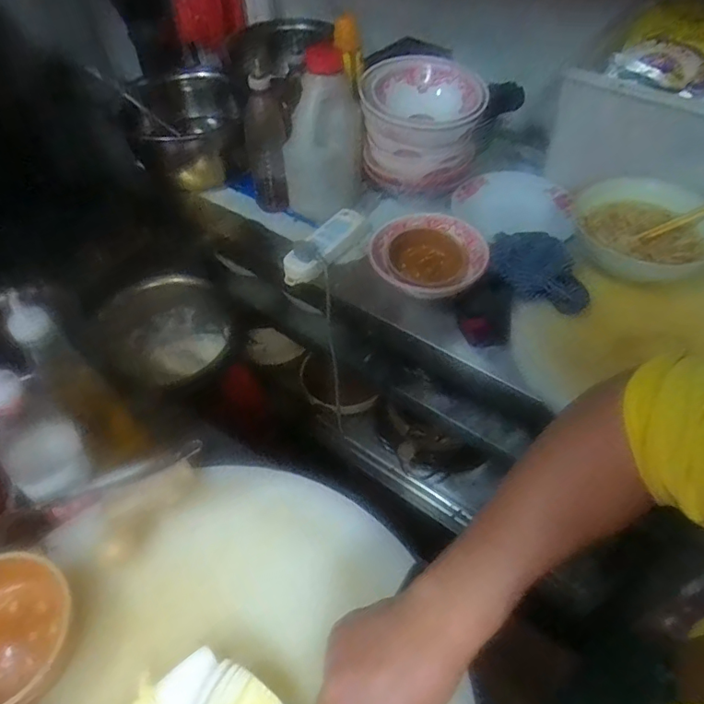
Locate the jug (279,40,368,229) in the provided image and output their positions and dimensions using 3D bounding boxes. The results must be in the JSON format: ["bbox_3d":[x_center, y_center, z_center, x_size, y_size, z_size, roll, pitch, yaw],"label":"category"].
[{"bbox_3d":[-0.046,-0.339,0.864,0.080,0.216,0.125,37,61,27],"label":"jug"}]

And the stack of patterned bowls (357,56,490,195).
[{"bbox_3d":[0.114,-0.371,0.887,0.194,0.148,0.180,3,51,5],"label":"stack of patterned bowls"}]

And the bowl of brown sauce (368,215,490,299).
[{"bbox_3d":[0.112,-0.130,0.789,0.169,0.068,0.145,24,55,20],"label":"bowl of brown sauce"}]

